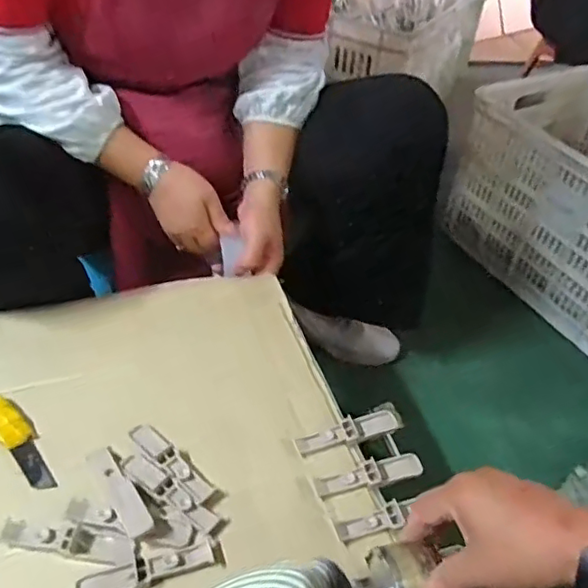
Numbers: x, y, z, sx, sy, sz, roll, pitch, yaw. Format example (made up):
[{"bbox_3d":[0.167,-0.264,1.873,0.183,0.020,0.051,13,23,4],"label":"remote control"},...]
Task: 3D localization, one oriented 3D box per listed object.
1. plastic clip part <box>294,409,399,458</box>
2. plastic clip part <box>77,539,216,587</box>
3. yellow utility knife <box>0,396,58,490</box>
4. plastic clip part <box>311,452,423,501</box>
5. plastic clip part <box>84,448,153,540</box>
[{"bbox_3d":[0.049,0.126,0.537,0.096,0.015,0.021,-11,45,-17],"label":"plastic clip part"},{"bbox_3d":[-0.108,0.203,0.433,0.097,0.014,0.021,-12,45,-18],"label":"plastic clip part"},{"bbox_3d":[-0.236,0.124,0.505,0.110,0.012,0.031,34,50,27],"label":"yellow utility knife"},{"bbox_3d":[0.064,0.155,0.509,0.096,0.013,0.024,-8,44,-14],"label":"plastic clip part"},{"bbox_3d":[-0.139,0.155,0.471,0.020,0.012,0.090,-24,50,-28],"label":"plastic clip part"}]

